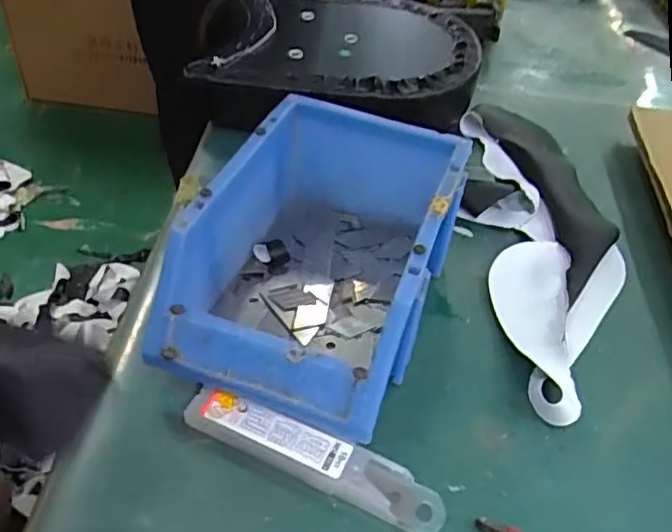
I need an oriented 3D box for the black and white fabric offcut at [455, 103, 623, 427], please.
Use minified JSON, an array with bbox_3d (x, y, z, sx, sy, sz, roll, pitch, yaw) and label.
[{"bbox_3d":[0.140,-0.023,0.427,0.101,0.019,0.286,0,45,-7],"label":"black and white fabric offcut"}]

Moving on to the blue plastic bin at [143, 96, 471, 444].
[{"bbox_3d":[-0.006,-0.008,0.353,0.118,0.077,0.182,17,46,11],"label":"blue plastic bin"}]

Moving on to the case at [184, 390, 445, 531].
[{"bbox_3d":[-0.011,0.089,0.300,0.127,0.015,0.025,20,46,13],"label":"case"}]

